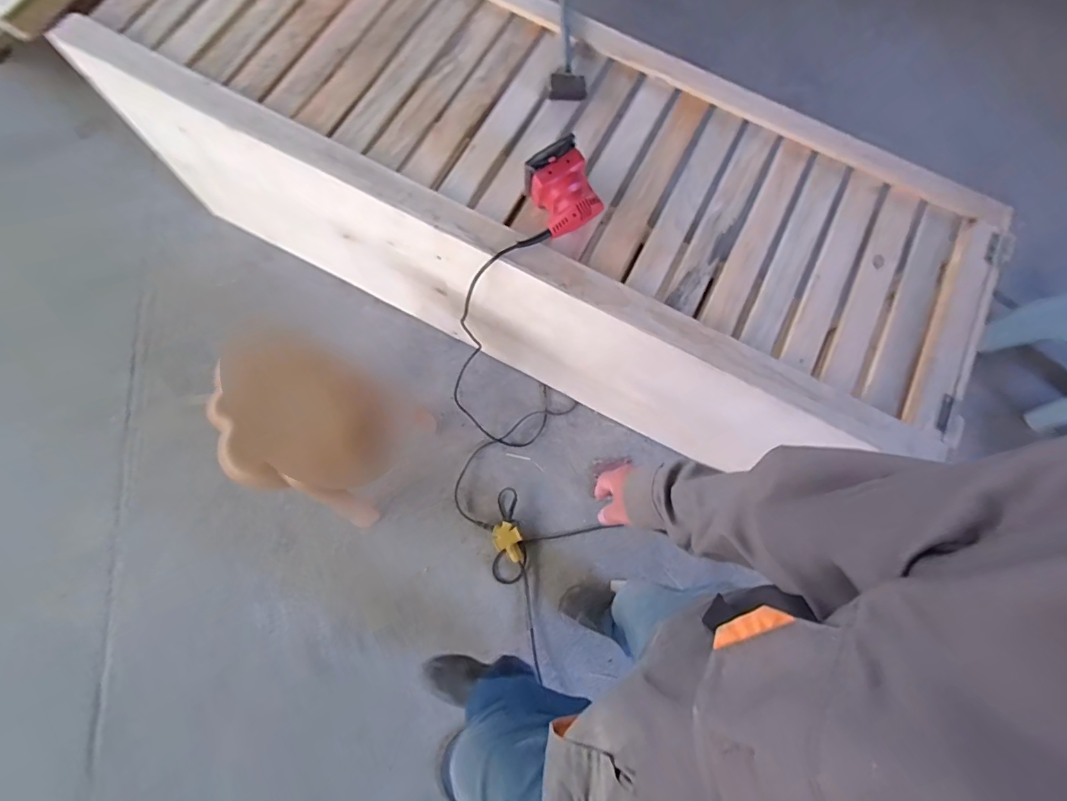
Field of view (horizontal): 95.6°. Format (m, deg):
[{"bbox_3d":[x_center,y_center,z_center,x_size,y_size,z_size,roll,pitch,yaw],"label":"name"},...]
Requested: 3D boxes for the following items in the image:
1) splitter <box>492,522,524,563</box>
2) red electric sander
[{"bbox_3d":[-0.065,0.372,1.270,0.070,0.031,0.105,-20,78,-9],"label":"splitter"},{"bbox_3d":[0.057,-0.371,0.857,0.100,0.084,0.128,-27,79,-11],"label":"red electric sander"}]

